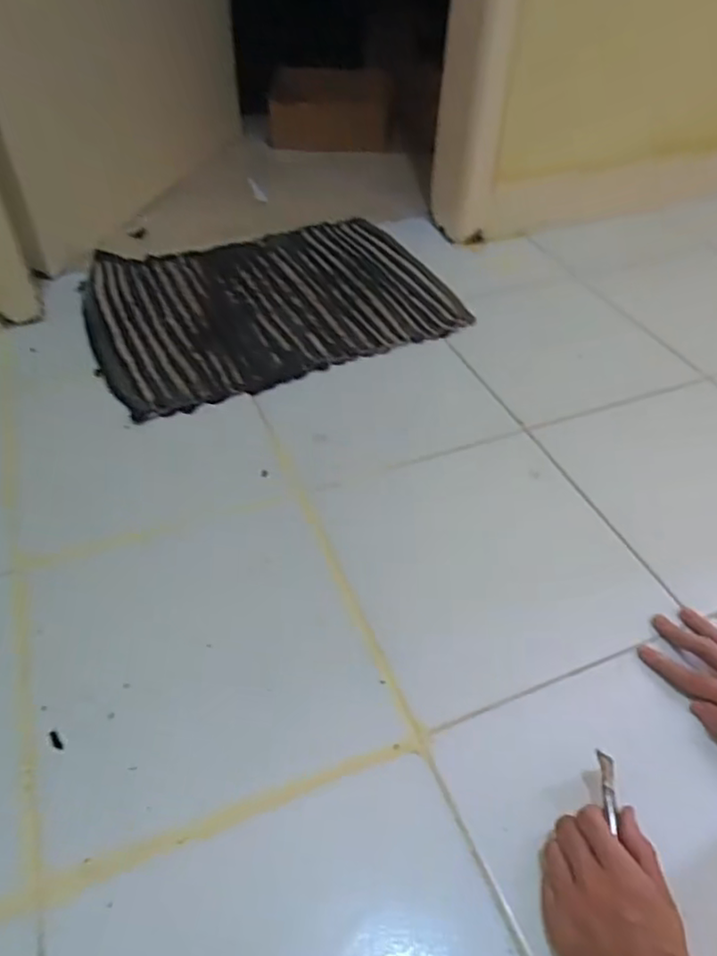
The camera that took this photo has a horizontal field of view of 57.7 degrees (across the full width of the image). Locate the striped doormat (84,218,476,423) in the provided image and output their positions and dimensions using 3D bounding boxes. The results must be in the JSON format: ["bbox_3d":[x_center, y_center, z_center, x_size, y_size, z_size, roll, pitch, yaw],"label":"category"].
[{"bbox_3d":[-0.144,-0.275,1.007,0.516,0.022,0.395,-21,51,-20],"label":"striped doormat"}]

